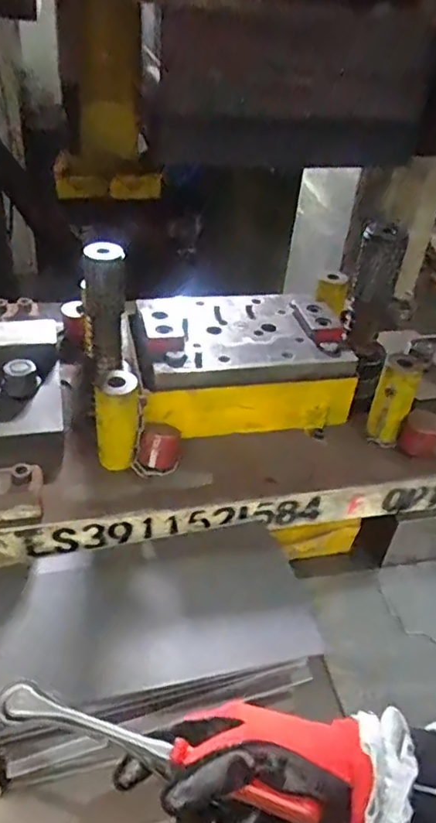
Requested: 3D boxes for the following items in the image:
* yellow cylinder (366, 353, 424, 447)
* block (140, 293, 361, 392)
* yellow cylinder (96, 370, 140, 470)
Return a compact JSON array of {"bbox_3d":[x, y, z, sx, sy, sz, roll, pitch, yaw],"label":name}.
[{"bbox_3d":[0.191,-0.012,0.658,0.040,0.093,0.037,18,38,15],"label":"yellow cylinder"},{"bbox_3d":[0.025,-0.087,0.677,0.226,0.030,0.151,-6,39,-16],"label":"block"},{"bbox_3d":[-0.098,0.010,0.590,0.041,0.095,0.039,-1,37,-9],"label":"yellow cylinder"}]

